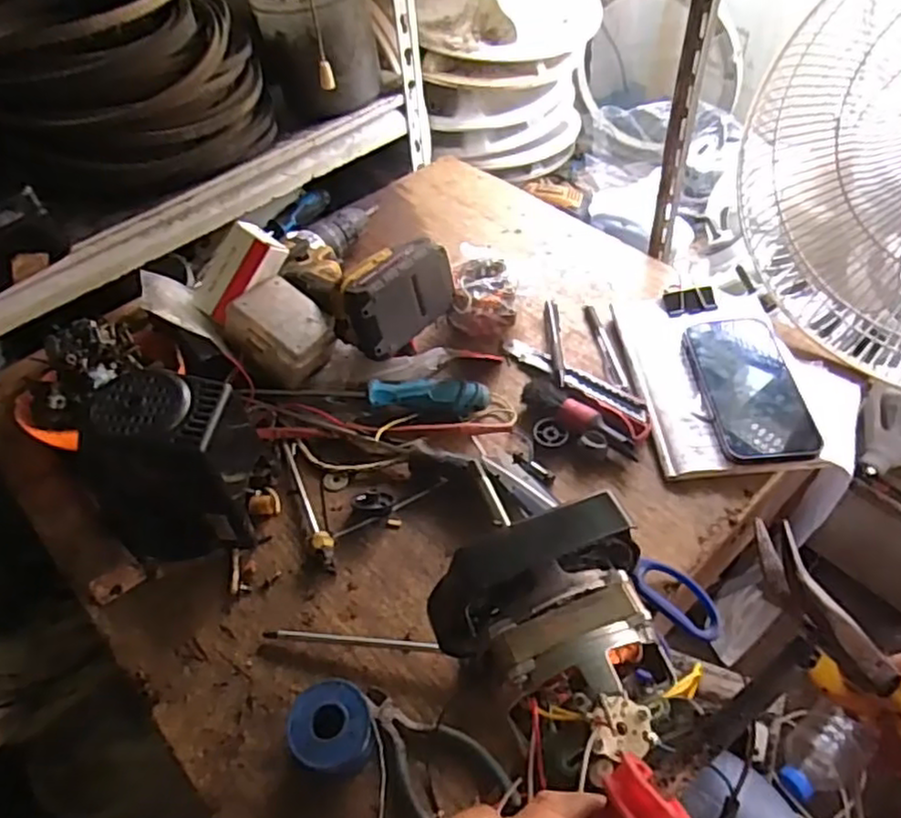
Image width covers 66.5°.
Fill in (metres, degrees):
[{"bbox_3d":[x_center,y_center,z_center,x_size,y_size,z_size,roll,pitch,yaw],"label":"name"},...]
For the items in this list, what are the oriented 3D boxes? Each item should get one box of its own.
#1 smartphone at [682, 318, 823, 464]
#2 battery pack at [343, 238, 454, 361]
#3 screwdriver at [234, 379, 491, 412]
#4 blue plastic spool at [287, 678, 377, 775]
[{"bbox_3d":[0.269,-0.027,0.629,0.086,0.013,0.170,-3,49,3],"label":"smartphone"},{"bbox_3d":[-0.054,-0.109,0.657,0.052,0.072,0.114,30,58,28],"label":"battery pack"},{"bbox_3d":[-0.078,-0.014,0.653,0.228,0.031,0.037,3,49,8],"label":"screwdriver"},{"bbox_3d":[-0.079,0.213,0.459,0.053,0.030,0.055,-3,49,3],"label":"blue plastic spool"}]

